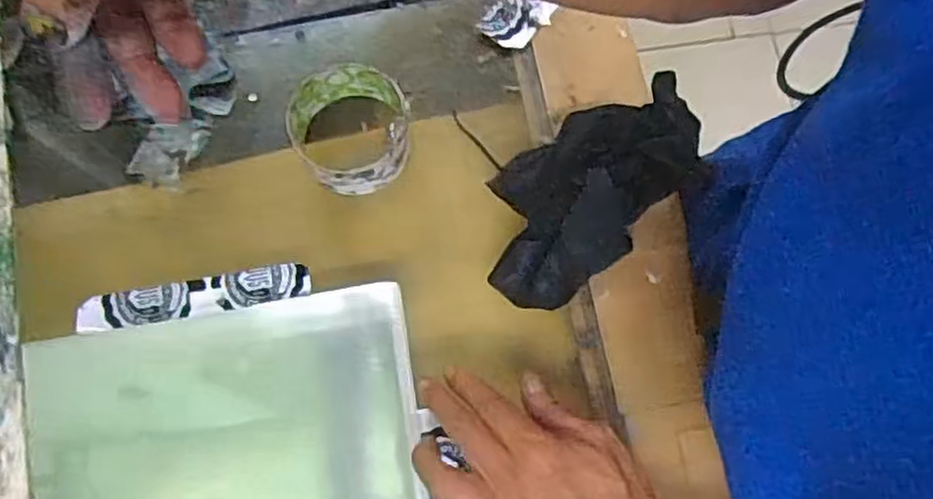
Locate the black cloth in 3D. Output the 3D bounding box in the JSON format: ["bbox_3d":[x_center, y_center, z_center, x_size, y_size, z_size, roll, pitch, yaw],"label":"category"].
[{"bbox_3d":[0.081,-0.040,0.493,0.166,0.055,0.095,-36,77,-10],"label":"black cloth"}]

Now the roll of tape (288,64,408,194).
[{"bbox_3d":[-0.080,-0.085,0.505,0.080,0.041,0.083,0,75,1],"label":"roll of tape"}]

